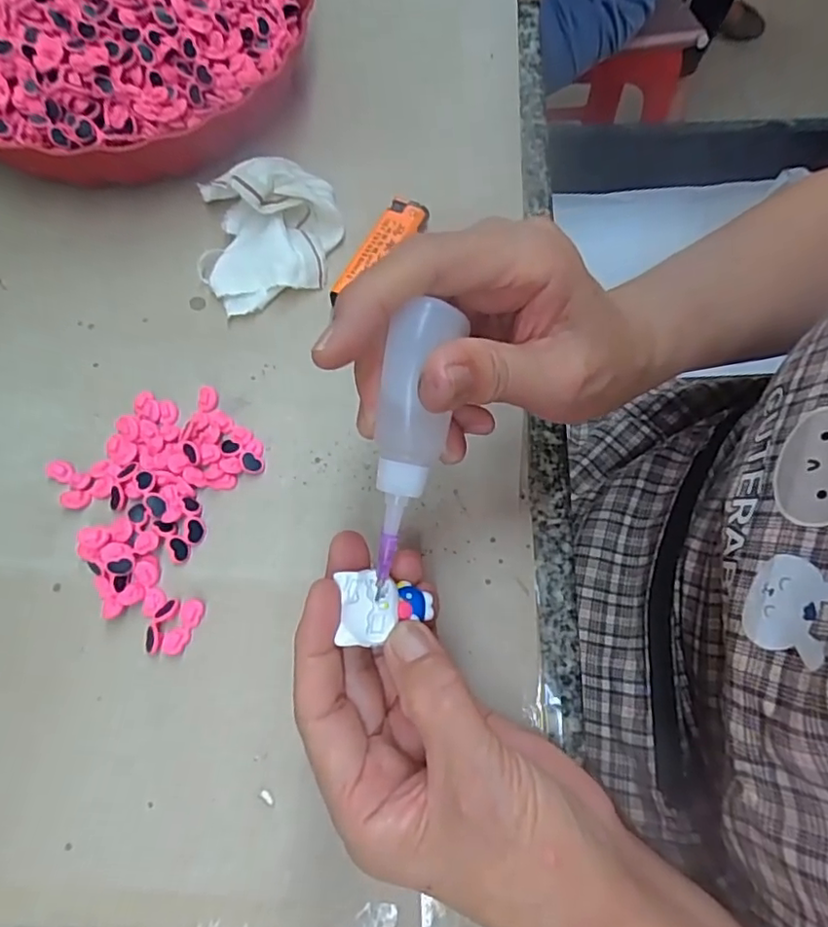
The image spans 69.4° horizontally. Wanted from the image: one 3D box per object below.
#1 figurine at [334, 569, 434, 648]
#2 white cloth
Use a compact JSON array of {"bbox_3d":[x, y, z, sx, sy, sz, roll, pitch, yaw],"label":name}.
[{"bbox_3d":[-0.009,0.049,0.208,0.032,0.015,0.021,-5,67,-3],"label":"figurine"},{"bbox_3d":[-0.079,-0.133,0.327,0.075,0.036,0.093,-9,68,-4],"label":"white cloth"}]

